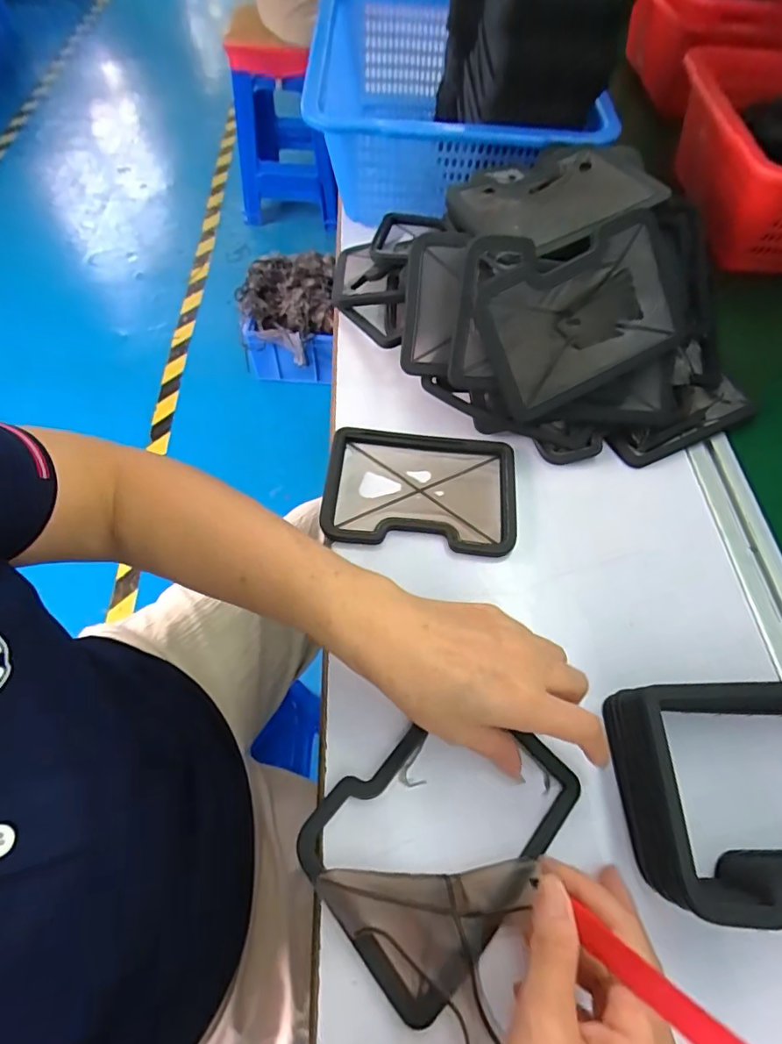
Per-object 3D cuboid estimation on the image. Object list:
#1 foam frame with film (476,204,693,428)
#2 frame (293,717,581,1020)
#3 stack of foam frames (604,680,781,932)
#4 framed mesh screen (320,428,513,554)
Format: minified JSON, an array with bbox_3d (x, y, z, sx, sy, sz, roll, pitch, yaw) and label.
[{"bbox_3d":[0.146,-0.152,0.381,0.150,0.101,0.016,-25,17,0],"label":"foam frame with film"},{"bbox_3d":[0.028,0.167,0.285,0.106,0.018,0.143,41,66,21],"label":"frame"},{"bbox_3d":[0.206,0.148,0.279,0.165,0.050,0.109,-2,59,-3],"label":"stack of foam frames"},{"bbox_3d":[0.024,-0.025,0.400,0.146,0.012,0.102,4,59,1],"label":"framed mesh screen"}]

